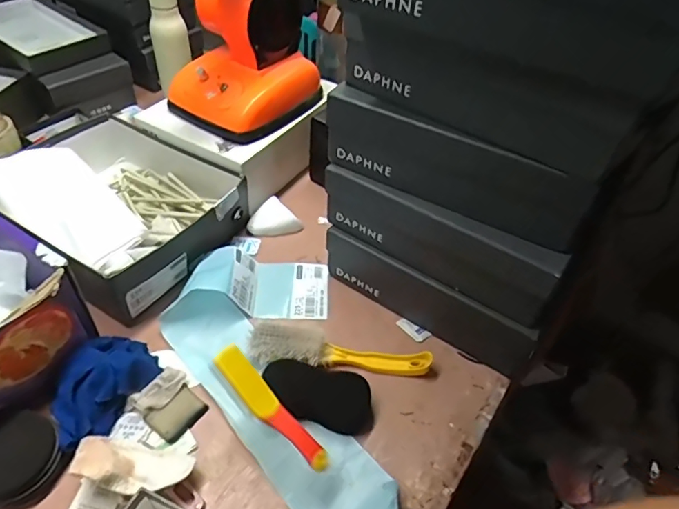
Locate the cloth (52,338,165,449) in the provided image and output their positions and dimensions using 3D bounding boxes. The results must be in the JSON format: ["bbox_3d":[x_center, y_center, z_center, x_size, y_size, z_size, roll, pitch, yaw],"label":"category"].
[{"bbox_3d":[-0.281,0.150,0.582,0.086,0.045,0.132,24,49,17],"label":"cloth"}]

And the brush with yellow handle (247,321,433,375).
[{"bbox_3d":[0.000,0.116,0.640,0.226,0.033,0.057,2,46,-3],"label":"brush with yellow handle"}]

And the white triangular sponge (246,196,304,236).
[{"bbox_3d":[-0.106,-0.054,0.796,0.064,0.033,0.068,-32,56,-30],"label":"white triangular sponge"}]

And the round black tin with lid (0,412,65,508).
[{"bbox_3d":[-0.336,0.209,0.520,0.096,0.032,0.087,35,53,26],"label":"round black tin with lid"}]

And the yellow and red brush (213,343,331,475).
[{"bbox_3d":[-0.069,0.159,0.518,0.156,0.010,0.034,46,55,4],"label":"yellow and red brush"}]

